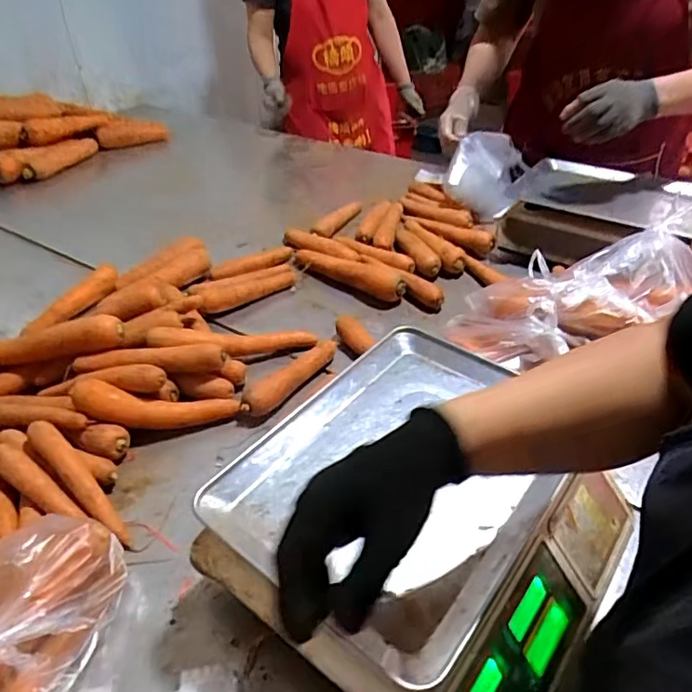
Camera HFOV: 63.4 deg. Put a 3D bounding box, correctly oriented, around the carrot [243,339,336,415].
[{"bbox_3d":[-0.067,0.030,0.752,0.031,0.034,0.167,24,45,28],"label":"carrot"}]

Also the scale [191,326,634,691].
[{"bbox_3d":[0.083,0.150,0.520,0.294,0.110,0.331,26,46,30],"label":"scale"}]

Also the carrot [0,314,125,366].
[{"bbox_3d":[-0.408,-0.007,0.747,0.217,0.046,0.052,-9,39,-9],"label":"carrot"}]

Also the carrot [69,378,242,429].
[{"bbox_3d":[-0.233,0.075,0.698,0.200,0.037,0.048,7,36,-17],"label":"carrot"}]

